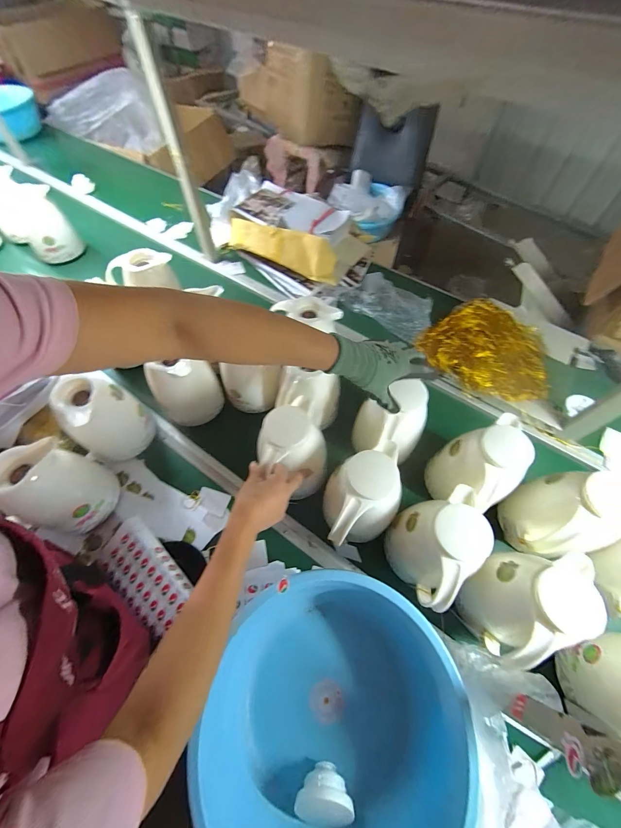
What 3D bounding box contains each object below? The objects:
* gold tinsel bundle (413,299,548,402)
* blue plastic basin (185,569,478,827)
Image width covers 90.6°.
[{"bbox_3d":[0.486,-0.191,0.839,0.323,0.039,0.314,1,60,-1],"label":"gold tinsel bundle"},{"bbox_3d":[0.027,0.452,0.474,0.343,0.174,0.359,1,60,-1],"label":"blue plastic basin"}]

